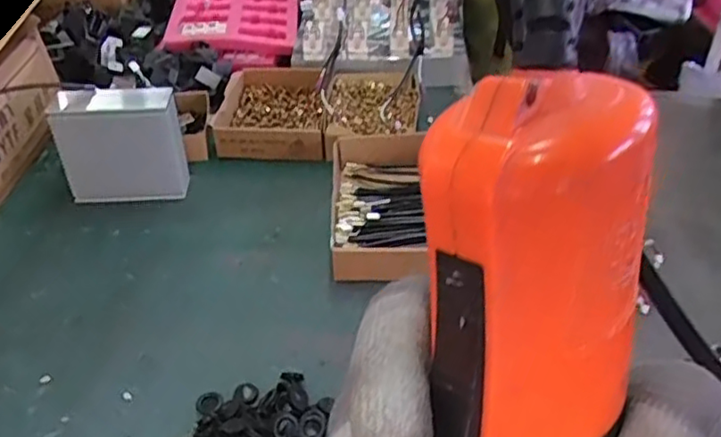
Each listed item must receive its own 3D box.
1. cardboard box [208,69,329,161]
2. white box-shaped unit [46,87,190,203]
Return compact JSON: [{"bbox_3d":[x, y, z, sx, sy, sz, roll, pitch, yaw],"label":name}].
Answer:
[{"bbox_3d":[-0.146,-0.182,1.097,0.172,0.068,0.225,-1,38,0],"label":"cardboard box"},{"bbox_3d":[-0.336,-0.103,0.929,0.167,0.153,0.064,-3,38,-3],"label":"white box-shaped unit"}]

